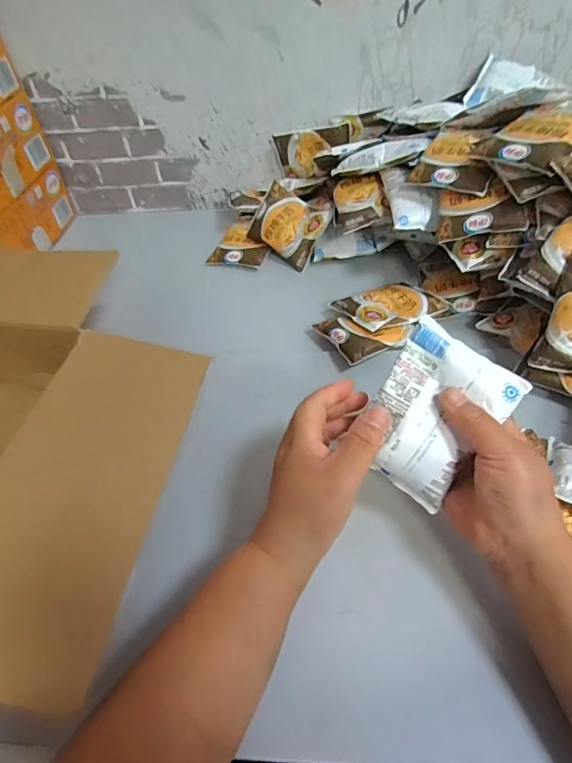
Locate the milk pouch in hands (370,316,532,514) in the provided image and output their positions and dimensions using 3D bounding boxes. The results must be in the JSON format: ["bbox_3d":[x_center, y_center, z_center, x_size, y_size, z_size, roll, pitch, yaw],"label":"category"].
[{"bbox_3d":[0.114,0.027,0.356,0.095,0.020,0.121,35,92,5],"label":"milk pouch in hands"}]

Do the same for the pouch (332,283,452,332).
[{"bbox_3d":[0.138,-0.104,0.590,0.124,0.022,0.088,-24,50,-15],"label":"pouch"}]

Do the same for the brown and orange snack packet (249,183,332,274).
[{"bbox_3d":[0.003,-0.246,0.705,0.118,0.024,0.095,39,98,21],"label":"brown and orange snack packet"}]

